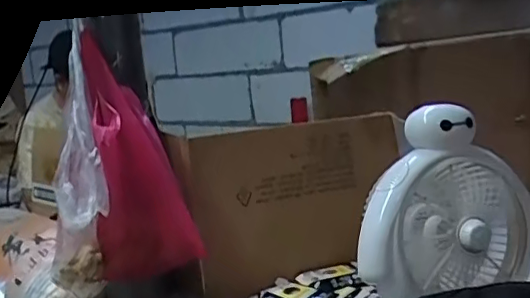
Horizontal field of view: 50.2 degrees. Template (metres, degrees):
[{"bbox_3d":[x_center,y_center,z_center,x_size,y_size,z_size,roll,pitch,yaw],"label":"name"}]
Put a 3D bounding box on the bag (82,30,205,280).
[{"bbox_3d":[-0.169,0.013,0.754,0.124,0.306,0.077,-8,10,-22],"label":"bag"}]

